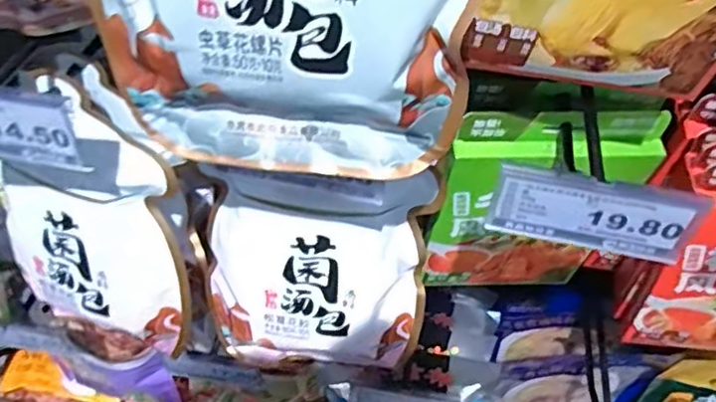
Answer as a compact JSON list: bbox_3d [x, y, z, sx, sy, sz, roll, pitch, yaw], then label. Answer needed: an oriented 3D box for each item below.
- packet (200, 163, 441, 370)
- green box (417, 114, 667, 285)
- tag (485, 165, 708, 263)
[{"bbox_3d":[-0.033,0.056,0.453,0.158,0.170,0.068,4,55,0],"label":"packet"},{"bbox_3d":[0.127,0.009,0.466,0.141,0.199,0.025,-5,55,-7],"label":"green box"},{"bbox_3d":[0.118,0.007,0.313,0.098,0.043,0.012,12,55,5],"label":"tag"}]

